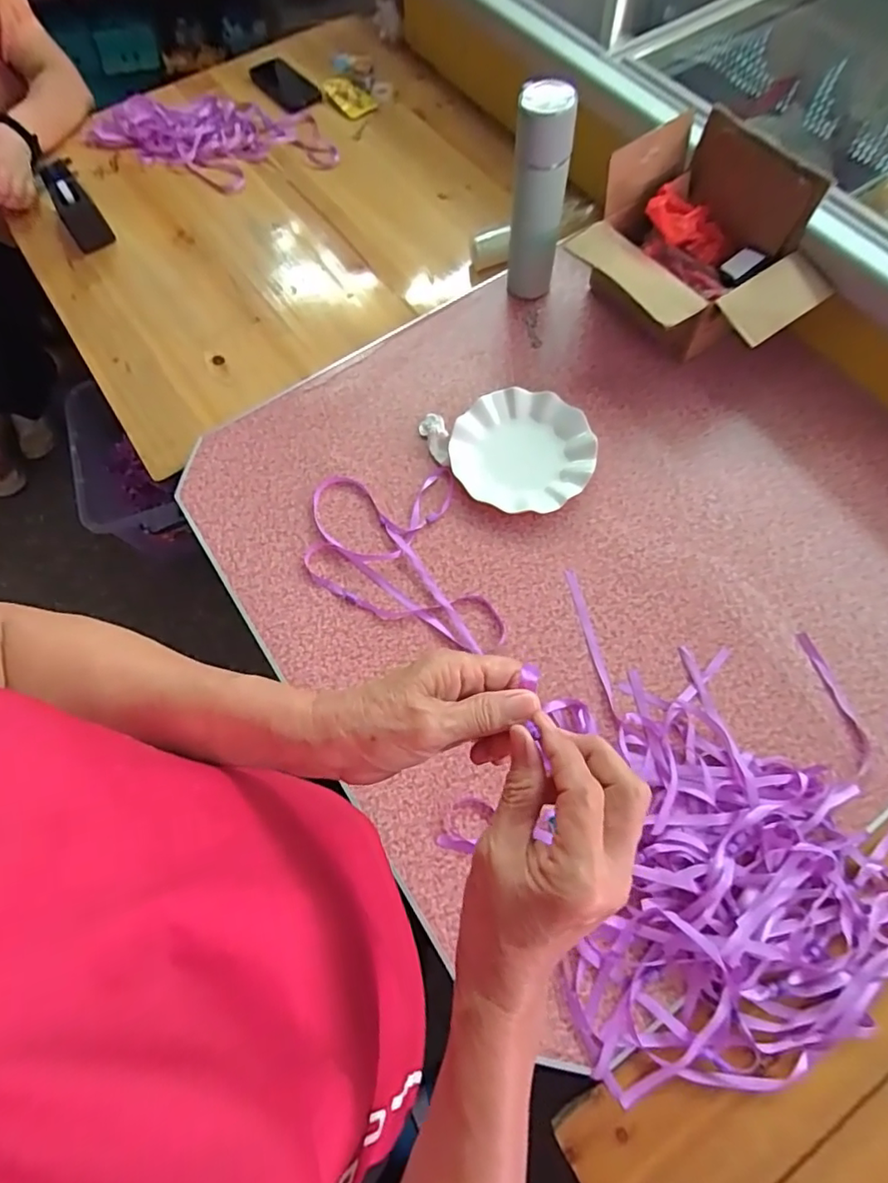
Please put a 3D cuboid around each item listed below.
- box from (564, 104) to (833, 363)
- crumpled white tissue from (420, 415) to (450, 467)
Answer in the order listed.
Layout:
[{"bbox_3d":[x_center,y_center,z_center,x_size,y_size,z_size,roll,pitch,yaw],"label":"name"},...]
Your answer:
[{"bbox_3d":[0.316,-0.414,0.707,0.220,0.185,0.281,-36,72,-12],"label":"box"},{"bbox_3d":[-0.011,-0.204,0.735,0.032,0.019,0.082,-15,69,-4],"label":"crumpled white tissue"}]

